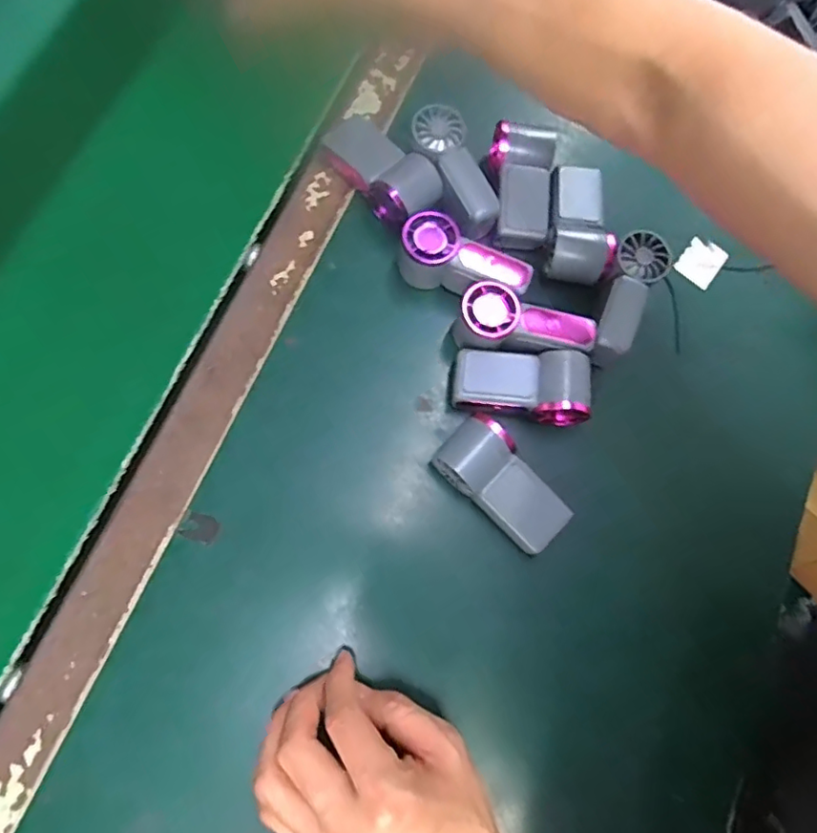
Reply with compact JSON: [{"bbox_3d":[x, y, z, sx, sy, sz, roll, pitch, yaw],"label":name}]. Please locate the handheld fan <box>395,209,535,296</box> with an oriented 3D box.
[{"bbox_3d":[0.040,-0.108,0.414,0.092,0.029,0.037,25,77,7],"label":"handheld fan"}]

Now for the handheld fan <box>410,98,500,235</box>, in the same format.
[{"bbox_3d":[0.035,-0.180,0.433,0.034,0.032,0.095,-26,93,-6],"label":"handheld fan"}]

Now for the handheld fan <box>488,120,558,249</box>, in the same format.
[{"bbox_3d":[0.084,-0.172,0.440,0.046,0.026,0.088,7,75,-2],"label":"handheld fan"}]

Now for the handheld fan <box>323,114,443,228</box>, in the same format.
[{"bbox_3d":[-0.021,-0.185,0.439,0.046,0.036,0.099,-41,83,-13],"label":"handheld fan"}]

